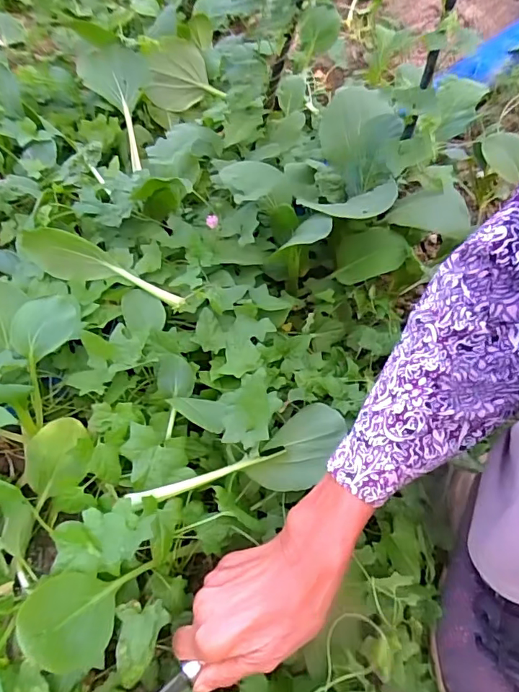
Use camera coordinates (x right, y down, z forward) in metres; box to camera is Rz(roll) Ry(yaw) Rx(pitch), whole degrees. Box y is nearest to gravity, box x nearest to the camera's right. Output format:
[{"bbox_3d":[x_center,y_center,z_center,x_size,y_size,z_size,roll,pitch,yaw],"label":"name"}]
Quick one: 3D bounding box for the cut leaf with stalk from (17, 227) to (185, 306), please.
[{"bbox_3d":[-0.141,-0.070,0.443,0.146,0.038,0.026,19,58,-7],"label":"cut leaf with stalk"}]

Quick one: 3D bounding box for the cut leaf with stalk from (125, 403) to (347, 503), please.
[{"bbox_3d":[-0.007,0.100,0.380,0.169,0.020,0.051,-24,63,-18],"label":"cut leaf with stalk"}]

